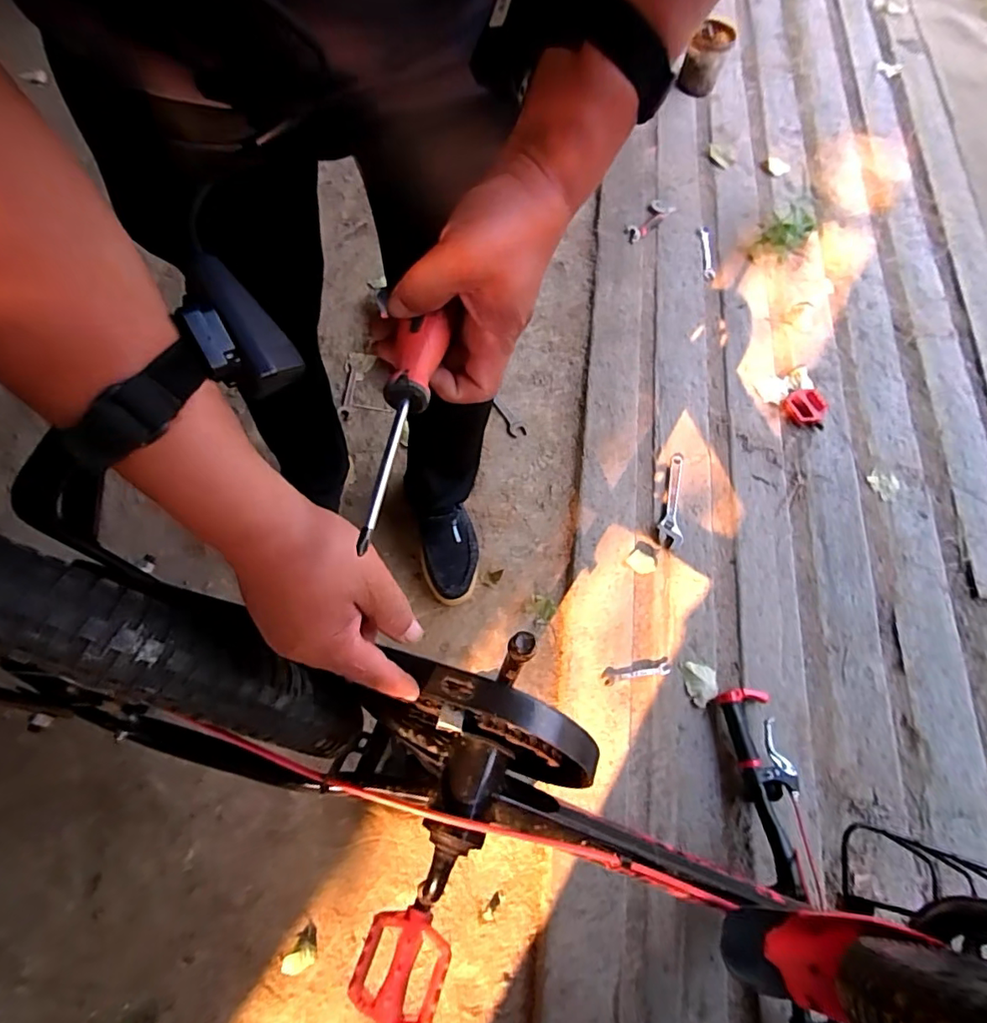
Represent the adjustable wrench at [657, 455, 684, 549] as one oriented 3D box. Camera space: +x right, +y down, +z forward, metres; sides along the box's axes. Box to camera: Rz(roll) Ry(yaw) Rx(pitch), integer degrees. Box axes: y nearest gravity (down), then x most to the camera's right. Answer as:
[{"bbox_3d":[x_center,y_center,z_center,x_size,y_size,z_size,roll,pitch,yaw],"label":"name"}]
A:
[{"bbox_3d":[0.348,-0.023,1.040,0.044,0.008,0.199,12,67,2],"label":"adjustable wrench"}]

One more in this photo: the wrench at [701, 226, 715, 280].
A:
[{"bbox_3d":[0.531,-0.643,1.327,0.026,0.009,0.175,6,67,0],"label":"wrench"}]

